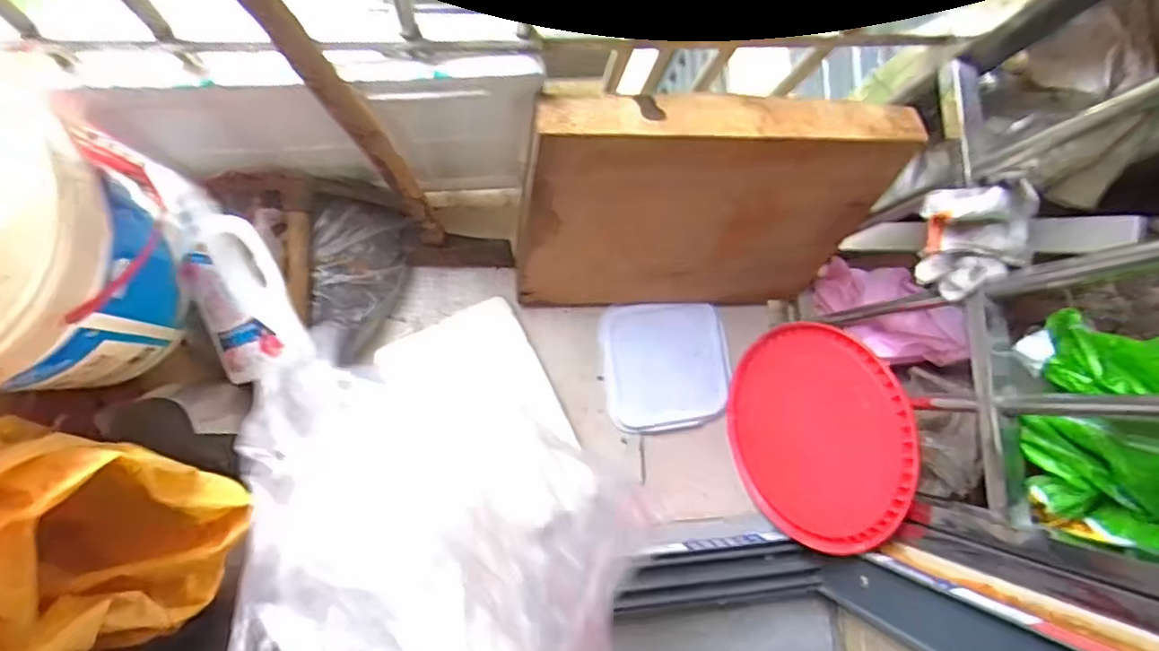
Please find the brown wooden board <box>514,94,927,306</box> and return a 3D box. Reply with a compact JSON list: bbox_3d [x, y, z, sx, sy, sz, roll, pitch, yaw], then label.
[{"bbox_3d":[0.147,-0.138,0.843,0.440,0.369,0.067,-2,62,-5],"label":"brown wooden board"}]

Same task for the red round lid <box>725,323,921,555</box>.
[{"bbox_3d":[0.314,0.147,0.867,0.017,0.282,0.294,-7,72,-32],"label":"red round lid"}]

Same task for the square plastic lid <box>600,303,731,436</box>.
[{"bbox_3d":[0.133,0.063,0.991,0.187,0.007,0.191,-6,90,2],"label":"square plastic lid"}]

